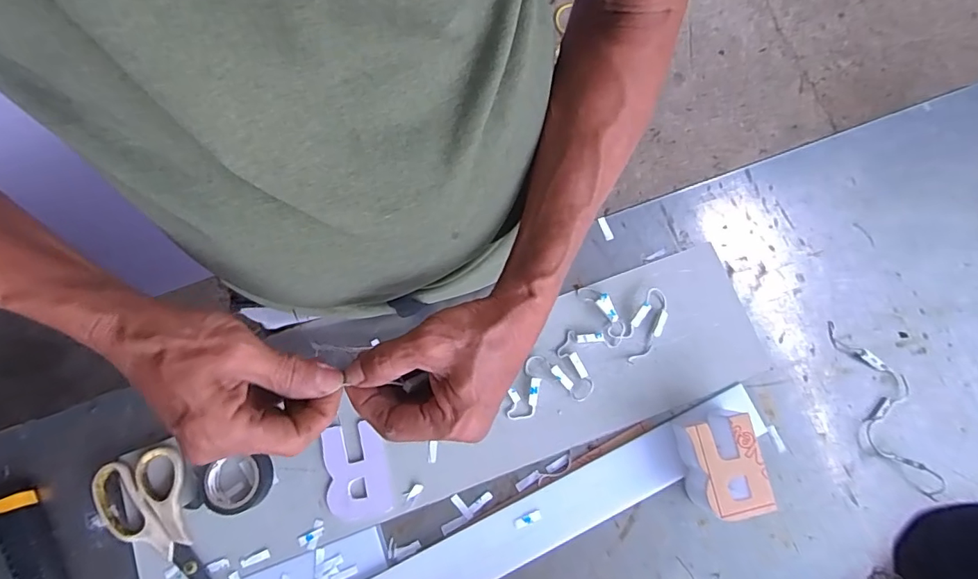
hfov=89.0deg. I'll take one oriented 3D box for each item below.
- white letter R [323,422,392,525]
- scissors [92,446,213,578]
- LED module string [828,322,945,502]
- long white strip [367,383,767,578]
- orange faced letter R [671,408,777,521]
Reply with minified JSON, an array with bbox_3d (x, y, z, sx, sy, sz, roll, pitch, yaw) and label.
[{"bbox_3d":[-0.123,0.168,0.461,0.055,0.005,0.082,-13,76,-3],"label":"white letter R"},{"bbox_3d":[-0.289,0.231,0.444,0.074,0.016,0.176,-27,77,-7],"label":"scissors"},{"bbox_3d":[0.379,0.112,0.472,0.050,0.011,0.174,-12,77,-3],"label":"LED module string"},{"bbox_3d":[0.046,0.209,0.451,0.450,0.009,0.047,-25,77,-6],"label":"long white strip"},{"bbox_3d":[0.206,0.156,0.442,0.055,0.051,0.083,-14,76,-4],"label":"orange faced letter R"}]

